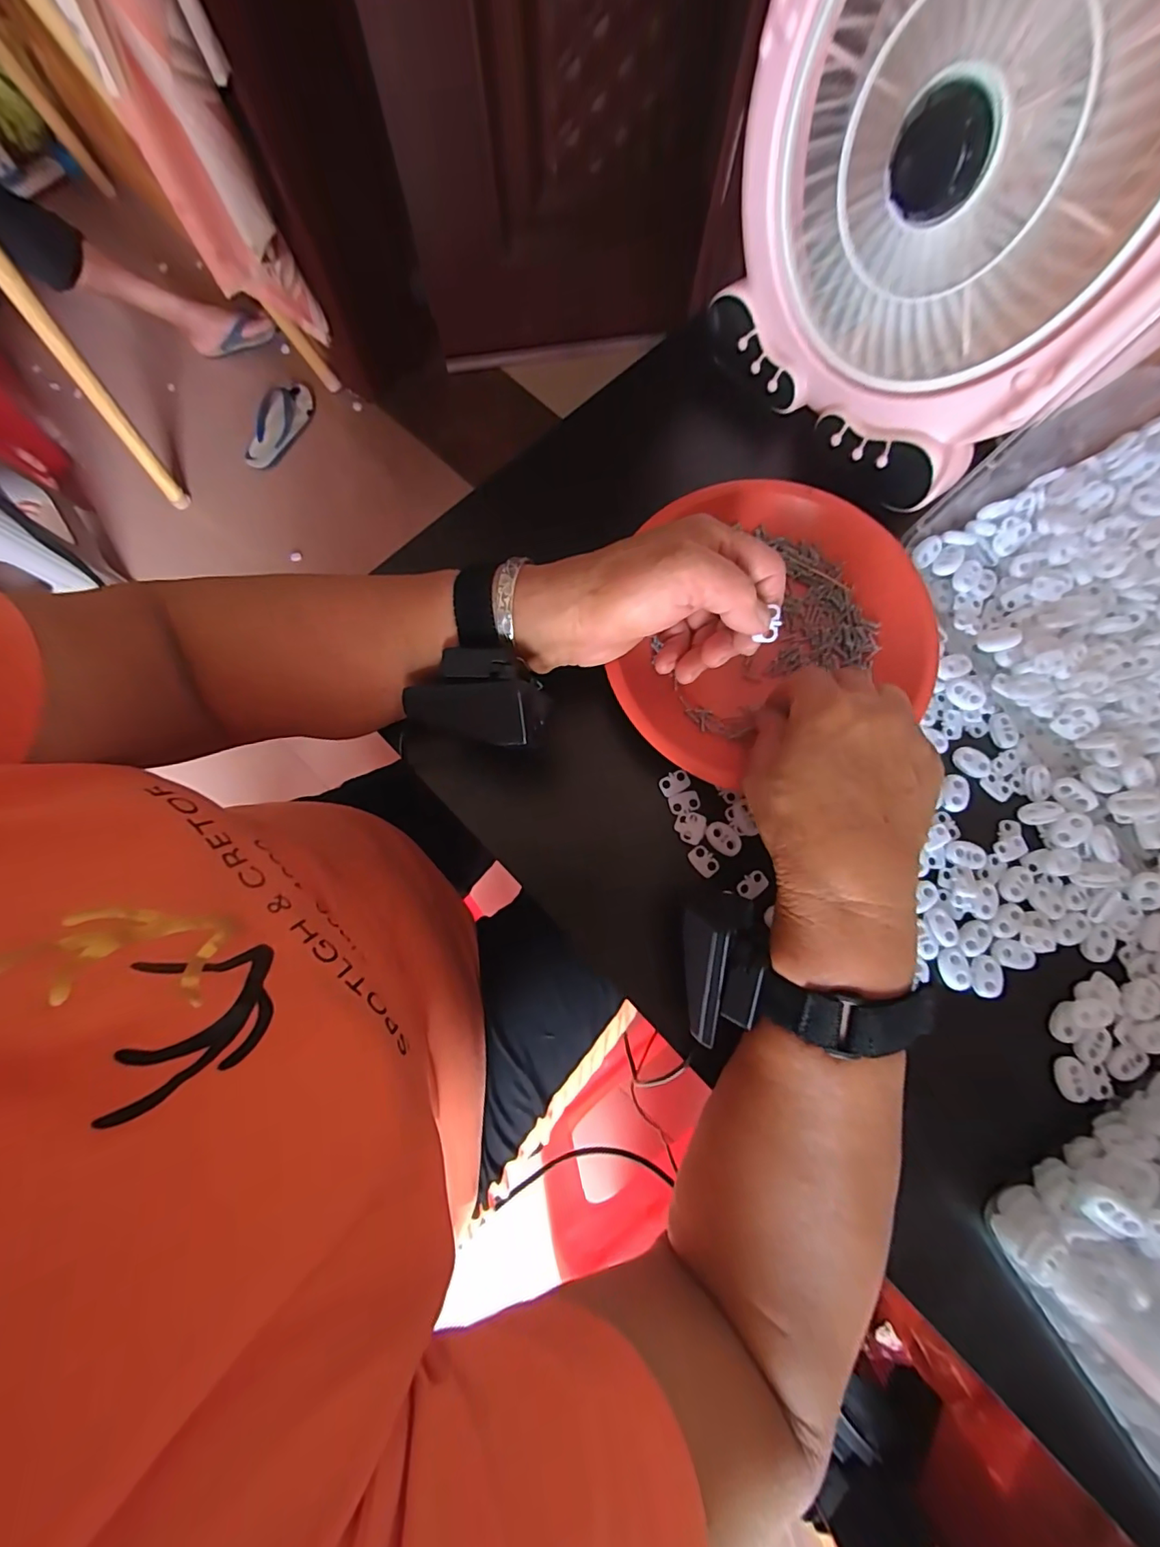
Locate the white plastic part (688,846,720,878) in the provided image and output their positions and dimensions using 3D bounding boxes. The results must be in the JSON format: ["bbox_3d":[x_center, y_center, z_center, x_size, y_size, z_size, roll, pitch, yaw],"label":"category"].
[{"bbox_3d":[0.073,0.051,0.302,0.013,0.004,0.018,-38,82,-8],"label":"white plastic part"}]

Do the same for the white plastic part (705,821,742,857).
[{"bbox_3d":[0.085,0.038,0.303,0.016,0.004,0.022,-44,83,-9],"label":"white plastic part"}]

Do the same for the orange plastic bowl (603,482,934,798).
[{"bbox_3d":[0.106,-0.094,0.320,0.194,0.032,0.169,-20,80,-5],"label":"orange plastic bowl"}]

